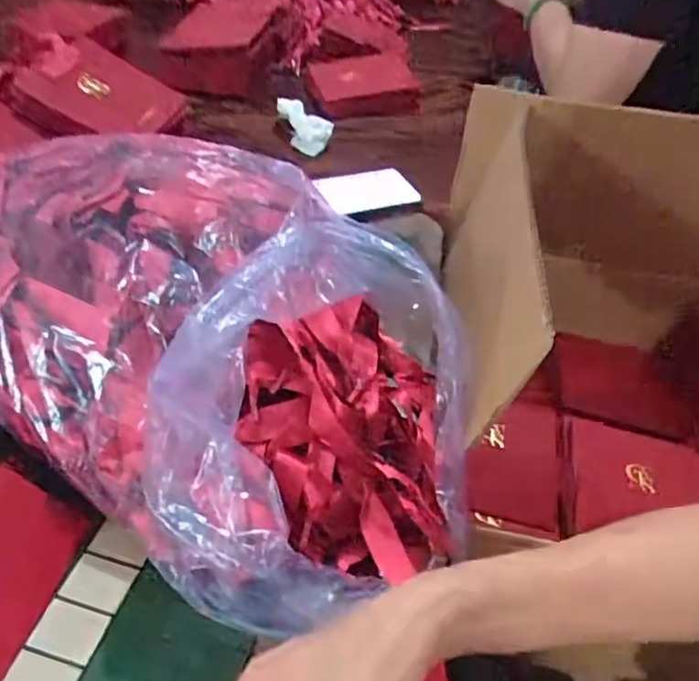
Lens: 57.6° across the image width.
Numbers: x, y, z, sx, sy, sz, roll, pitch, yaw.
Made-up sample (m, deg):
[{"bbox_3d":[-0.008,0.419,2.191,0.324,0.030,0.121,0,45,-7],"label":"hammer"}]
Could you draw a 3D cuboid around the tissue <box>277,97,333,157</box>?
[{"bbox_3d":[-0.061,-0.291,0.859,0.049,0.047,0.095,-13,45,-19],"label":"tissue"}]

